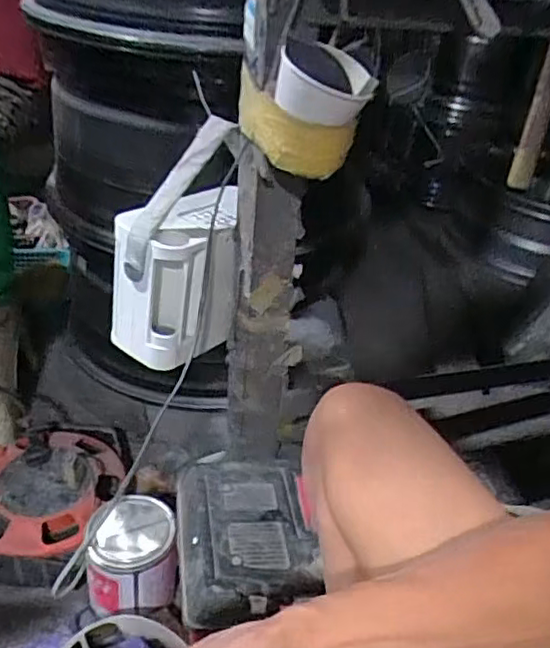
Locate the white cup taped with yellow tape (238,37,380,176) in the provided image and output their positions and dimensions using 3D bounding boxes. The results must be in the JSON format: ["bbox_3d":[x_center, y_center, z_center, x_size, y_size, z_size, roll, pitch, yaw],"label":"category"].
[{"bbox_3d":[0.023,-0.191,0.540,0.101,0.098,0.102,2,33,-7],"label":"white cup taped with yellow tape"}]

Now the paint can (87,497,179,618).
[{"bbox_3d":[-0.169,0.278,0.736,0.100,0.100,0.107,1,33,-9],"label":"paint can"}]

